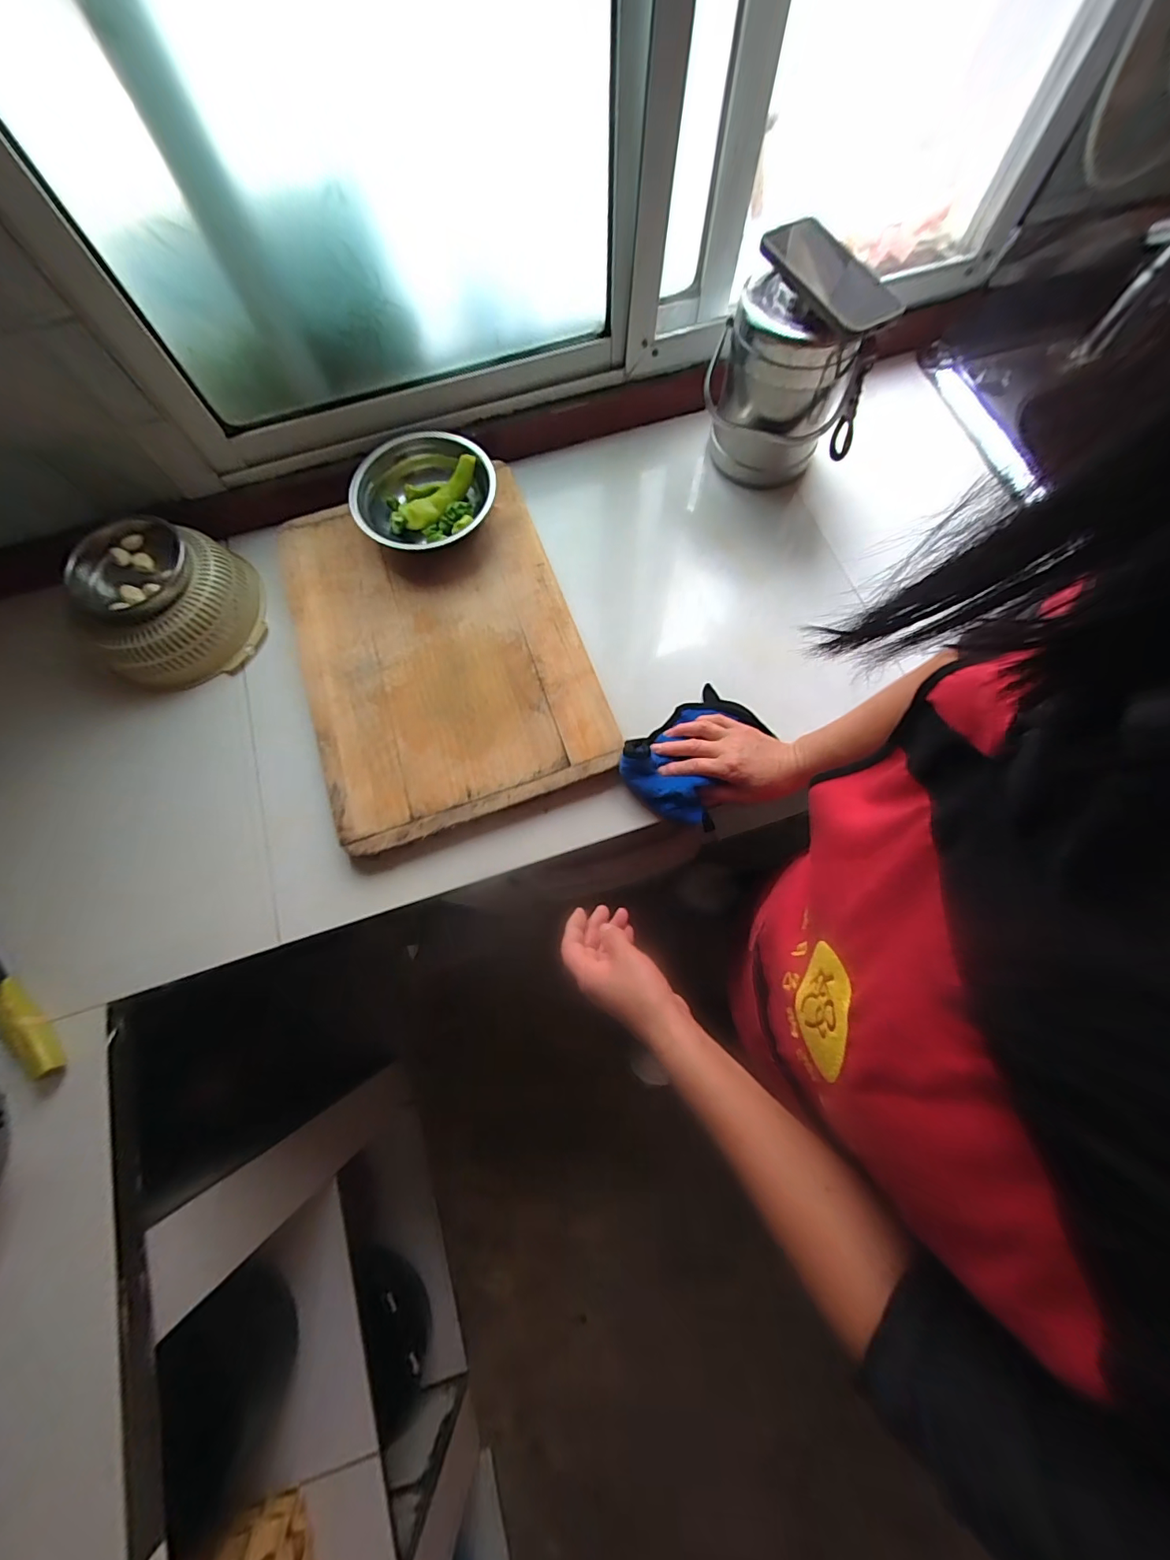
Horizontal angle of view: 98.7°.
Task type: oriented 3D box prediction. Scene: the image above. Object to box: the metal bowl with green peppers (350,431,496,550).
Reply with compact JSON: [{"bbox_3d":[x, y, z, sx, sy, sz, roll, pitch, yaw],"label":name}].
[{"bbox_3d":[-0.214,-0.375,0.678,0.180,0.056,0.186,0,73,2],"label":"metal bowl with green peppers"}]

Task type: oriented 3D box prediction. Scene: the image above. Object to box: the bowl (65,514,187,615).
[{"bbox_3d":[-0.560,-0.257,0.609,0.119,0.046,0.128,0,73,2],"label":"bowl"}]

